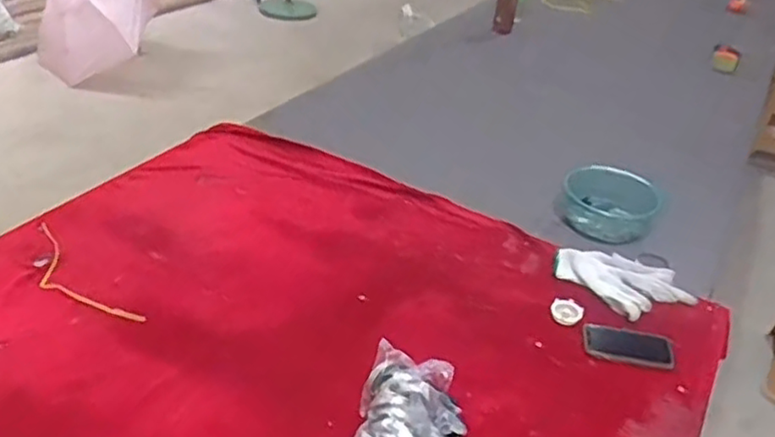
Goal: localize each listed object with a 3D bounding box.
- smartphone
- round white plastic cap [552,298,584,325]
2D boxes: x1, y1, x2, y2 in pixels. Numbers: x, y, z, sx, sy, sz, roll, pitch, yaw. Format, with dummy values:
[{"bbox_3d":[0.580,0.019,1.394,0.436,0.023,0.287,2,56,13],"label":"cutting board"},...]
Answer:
[{"bbox_3d":[0.412,0.216,1.125,0.144,0.008,0.072,9,33,10],"label":"smartphone"},{"bbox_3d":[0.327,0.167,1.201,0.056,0.020,0.054,2,32,-1],"label":"round white plastic cap"}]

